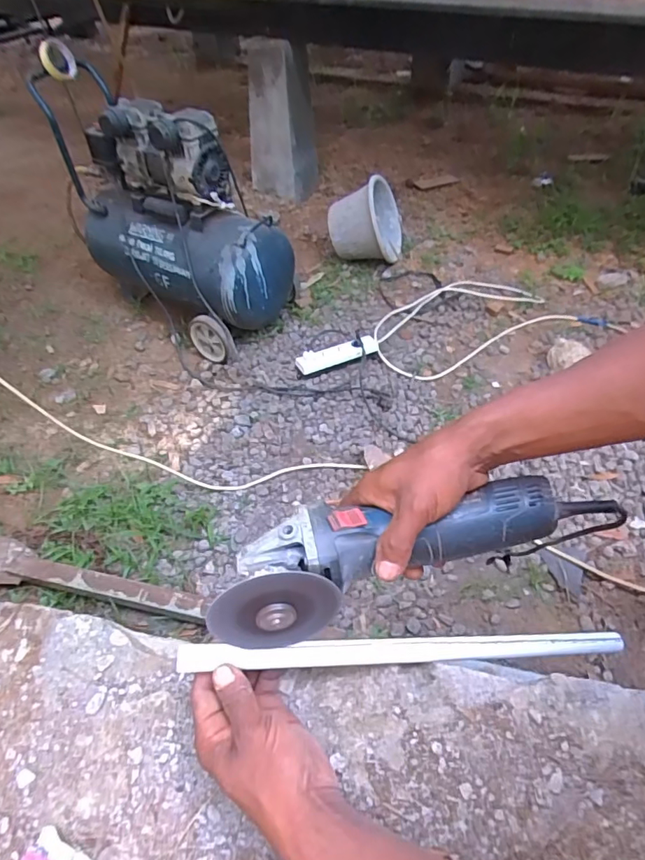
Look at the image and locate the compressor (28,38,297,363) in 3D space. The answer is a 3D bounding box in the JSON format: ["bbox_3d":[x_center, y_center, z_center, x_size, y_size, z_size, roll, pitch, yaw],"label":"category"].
[{"bbox_3d":[-0.413,-0.619,1.479,0.684,0.594,0.316,32,57,26],"label":"compressor"}]

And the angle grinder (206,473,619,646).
[{"bbox_3d":[0.079,0.093,0.412,0.336,0.077,0.077,-11,51,-8],"label":"angle grinder"}]

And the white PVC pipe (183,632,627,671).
[{"bbox_3d":[0.091,0.195,0.451,0.418,0.014,0.019,5,48,-16],"label":"white PVC pipe"}]

